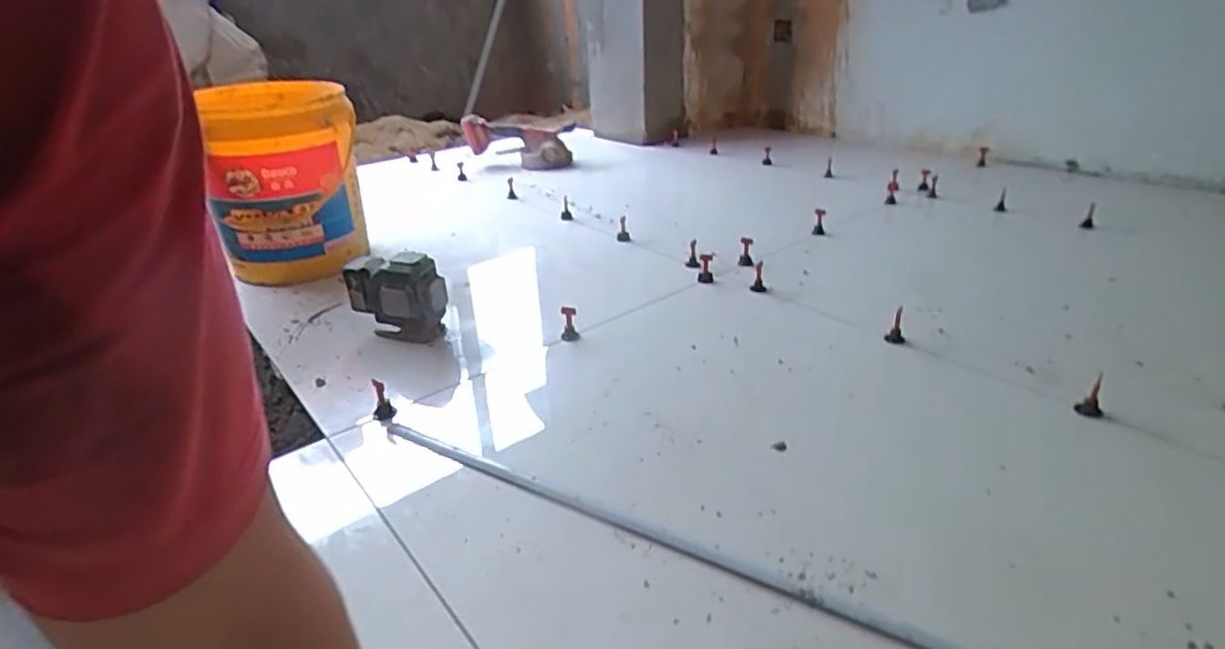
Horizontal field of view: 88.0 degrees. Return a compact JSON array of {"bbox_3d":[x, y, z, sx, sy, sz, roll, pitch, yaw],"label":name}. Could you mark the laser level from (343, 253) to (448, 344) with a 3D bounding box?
[{"bbox_3d":[-0.359,-0.045,1.062,0.151,0.144,0.073,10,31,23],"label":"laser level"}]

